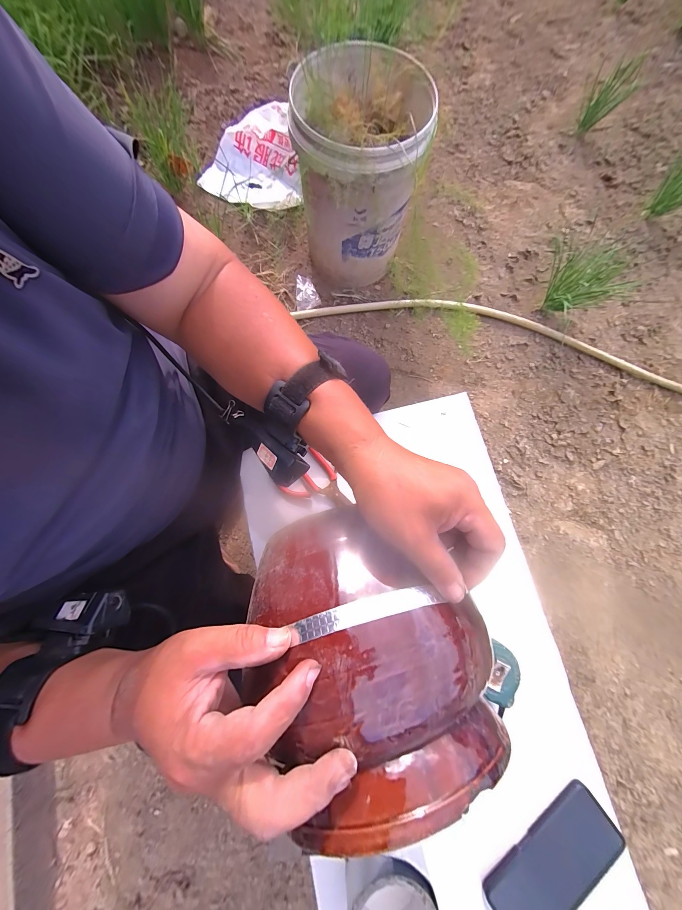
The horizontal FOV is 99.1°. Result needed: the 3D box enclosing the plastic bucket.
[{"bbox_3d":[0.038,-0.673,0.737,0.275,0.369,0.286,0,79,-1],"label":"plastic bucket"}]

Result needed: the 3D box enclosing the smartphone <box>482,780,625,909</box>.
[{"bbox_3d":[0.247,0.472,0.336,0.165,0.014,0.073,-38,82,-8],"label":"smartphone"}]

